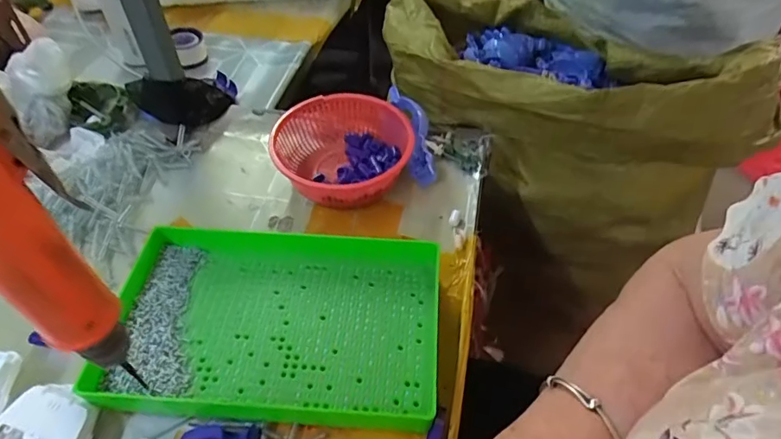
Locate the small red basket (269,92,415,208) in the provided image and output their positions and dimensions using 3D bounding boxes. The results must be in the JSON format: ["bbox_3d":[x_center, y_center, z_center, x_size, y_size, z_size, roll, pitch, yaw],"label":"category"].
[{"bbox_3d":[-0.049,-0.066,0.506,0.132,0.049,0.134,-2,48,-1],"label":"small red basket"}]

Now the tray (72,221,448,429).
[{"bbox_3d":[-0.086,0.078,0.394,0.239,0.031,0.144,4,49,3],"label":"tray"}]

